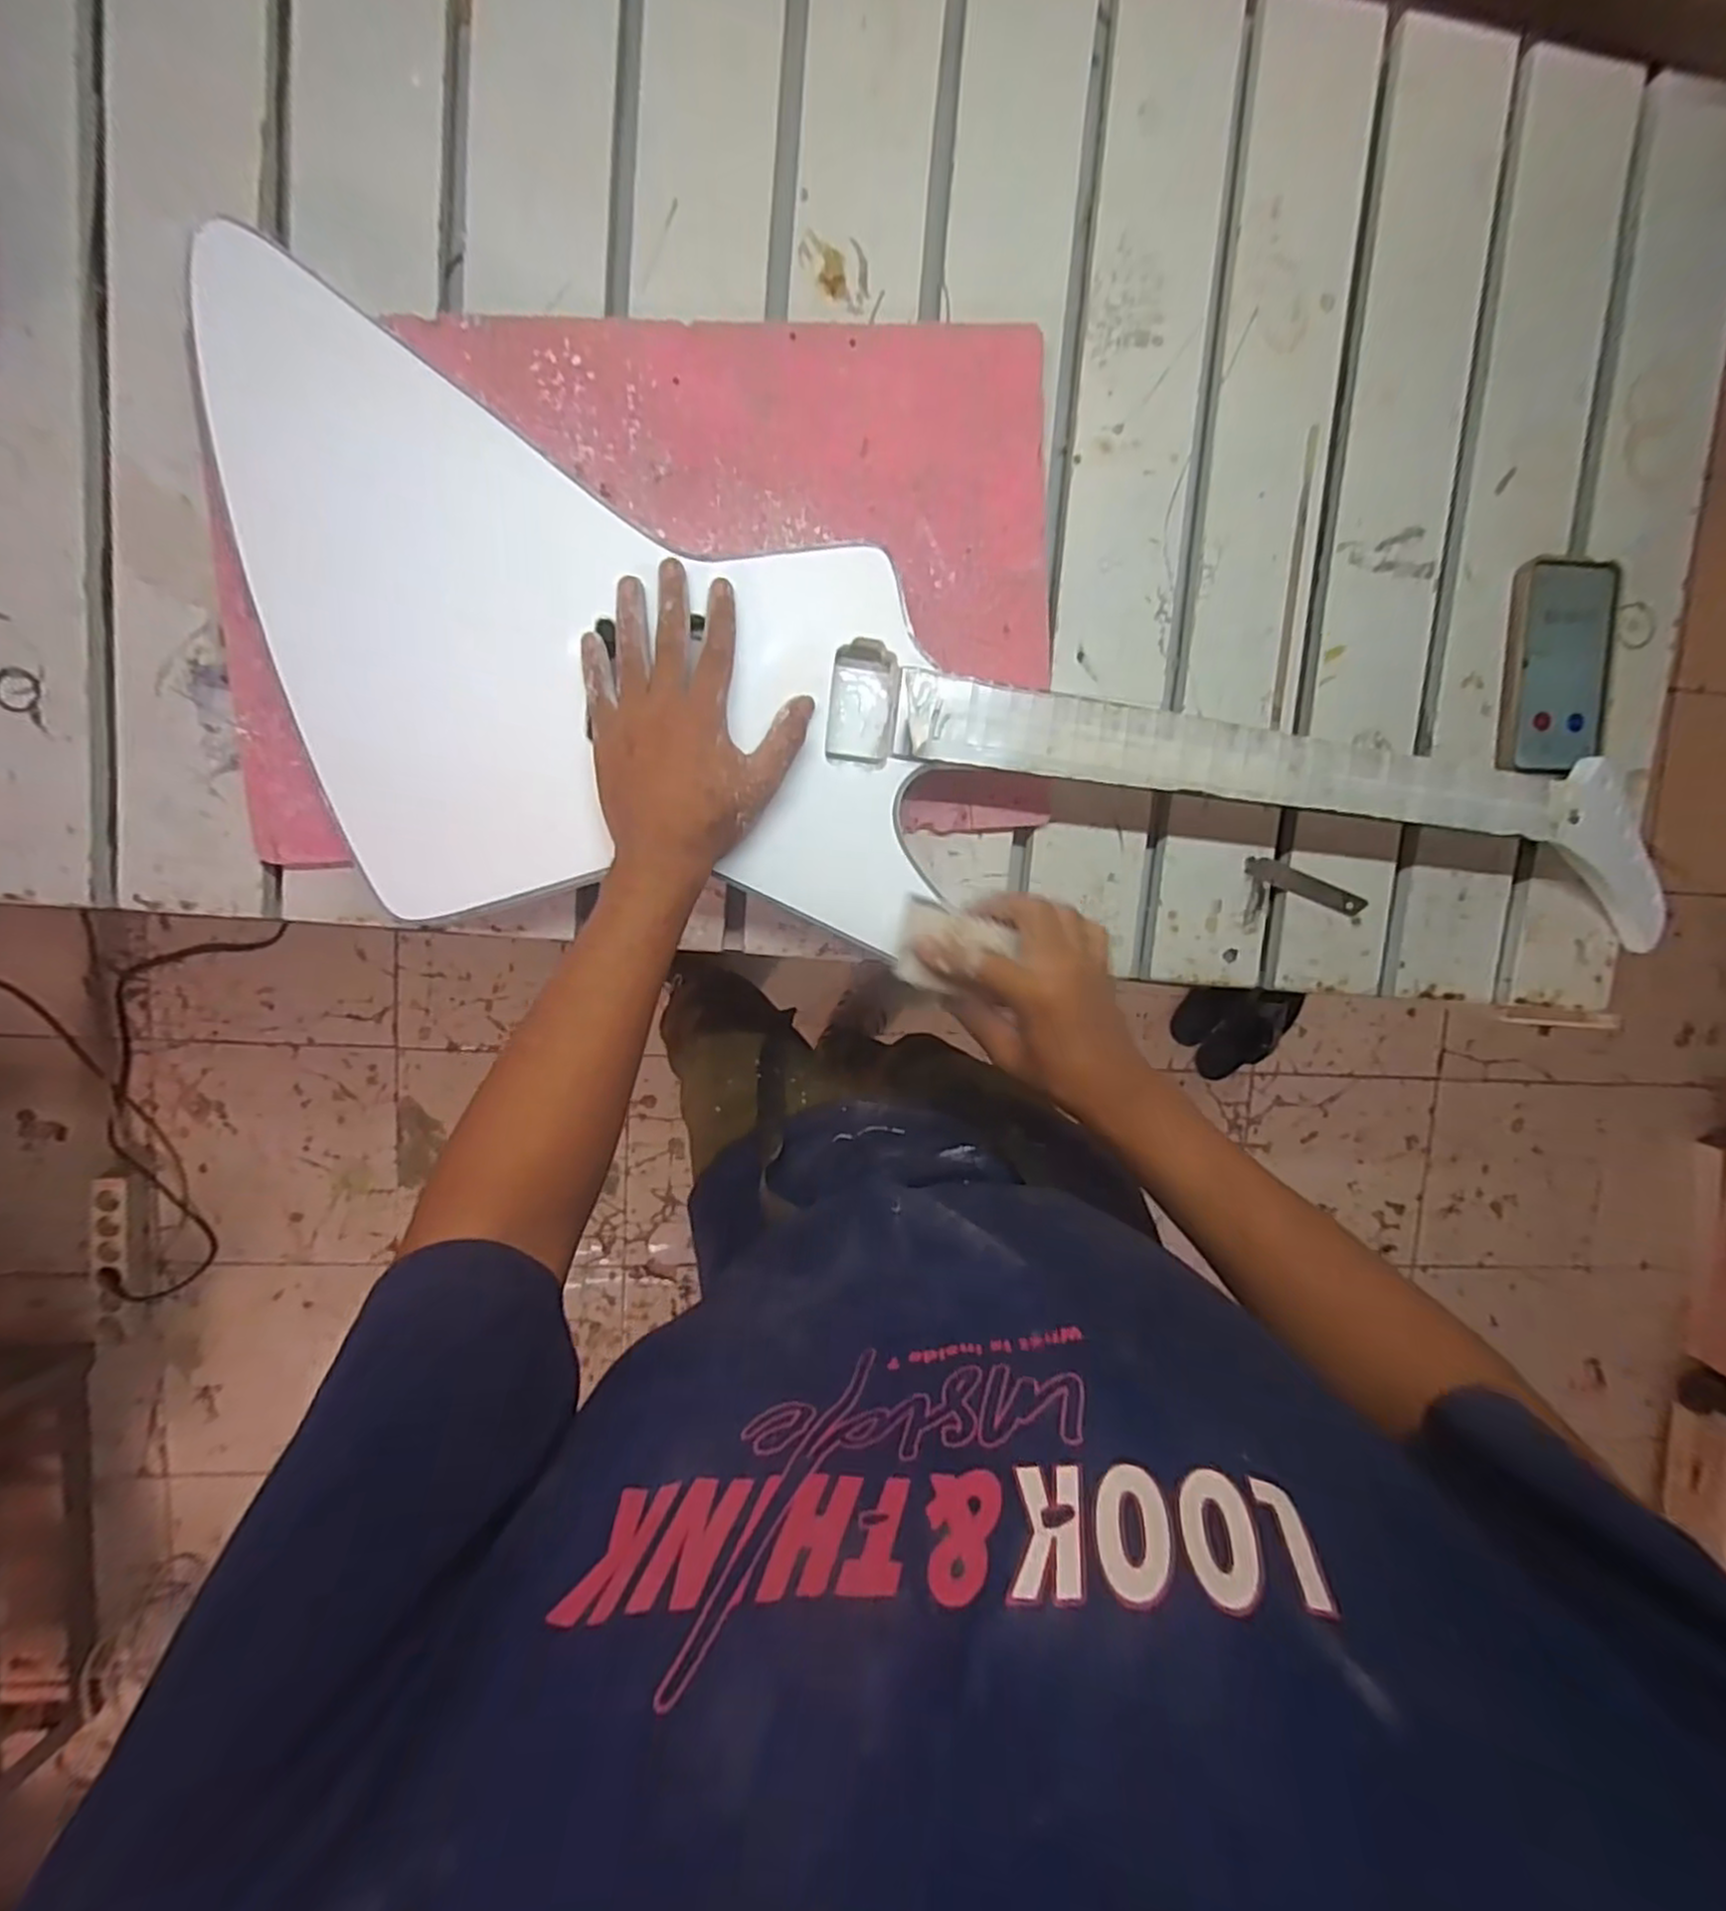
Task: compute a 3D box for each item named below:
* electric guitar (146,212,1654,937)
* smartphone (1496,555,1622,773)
[{"bbox_3d":[0.101,-0.152,0.494,1.013,0.051,0.347,9,94,-5],"label":"electric guitar"},{"bbox_3d":[0.541,-0.224,0.565,0.087,0.014,0.159,-1,95,0],"label":"smartphone"}]

